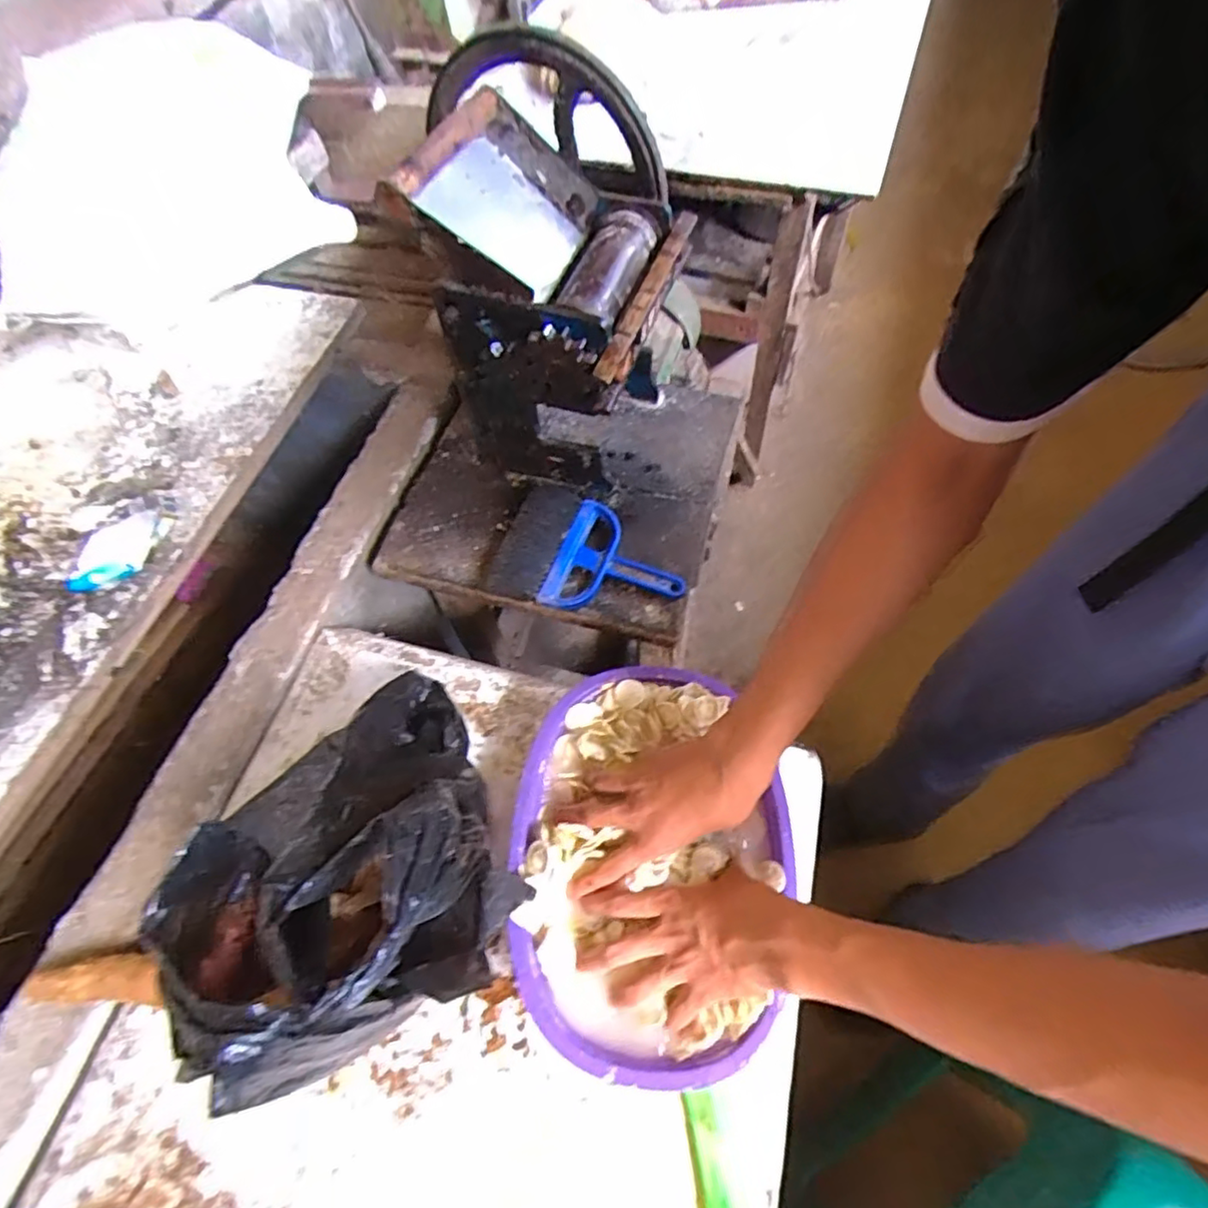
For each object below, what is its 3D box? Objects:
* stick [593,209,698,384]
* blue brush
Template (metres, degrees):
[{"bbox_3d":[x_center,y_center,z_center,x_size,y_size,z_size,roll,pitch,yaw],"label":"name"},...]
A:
[{"bbox_3d":[0.041,-0.279,0.559,0.020,0.022,0.220,18,63,12],"label":"stick"},{"bbox_3d":[-0.014,-0.056,0.678,0.209,0.038,0.142,15,65,10],"label":"blue brush"}]

